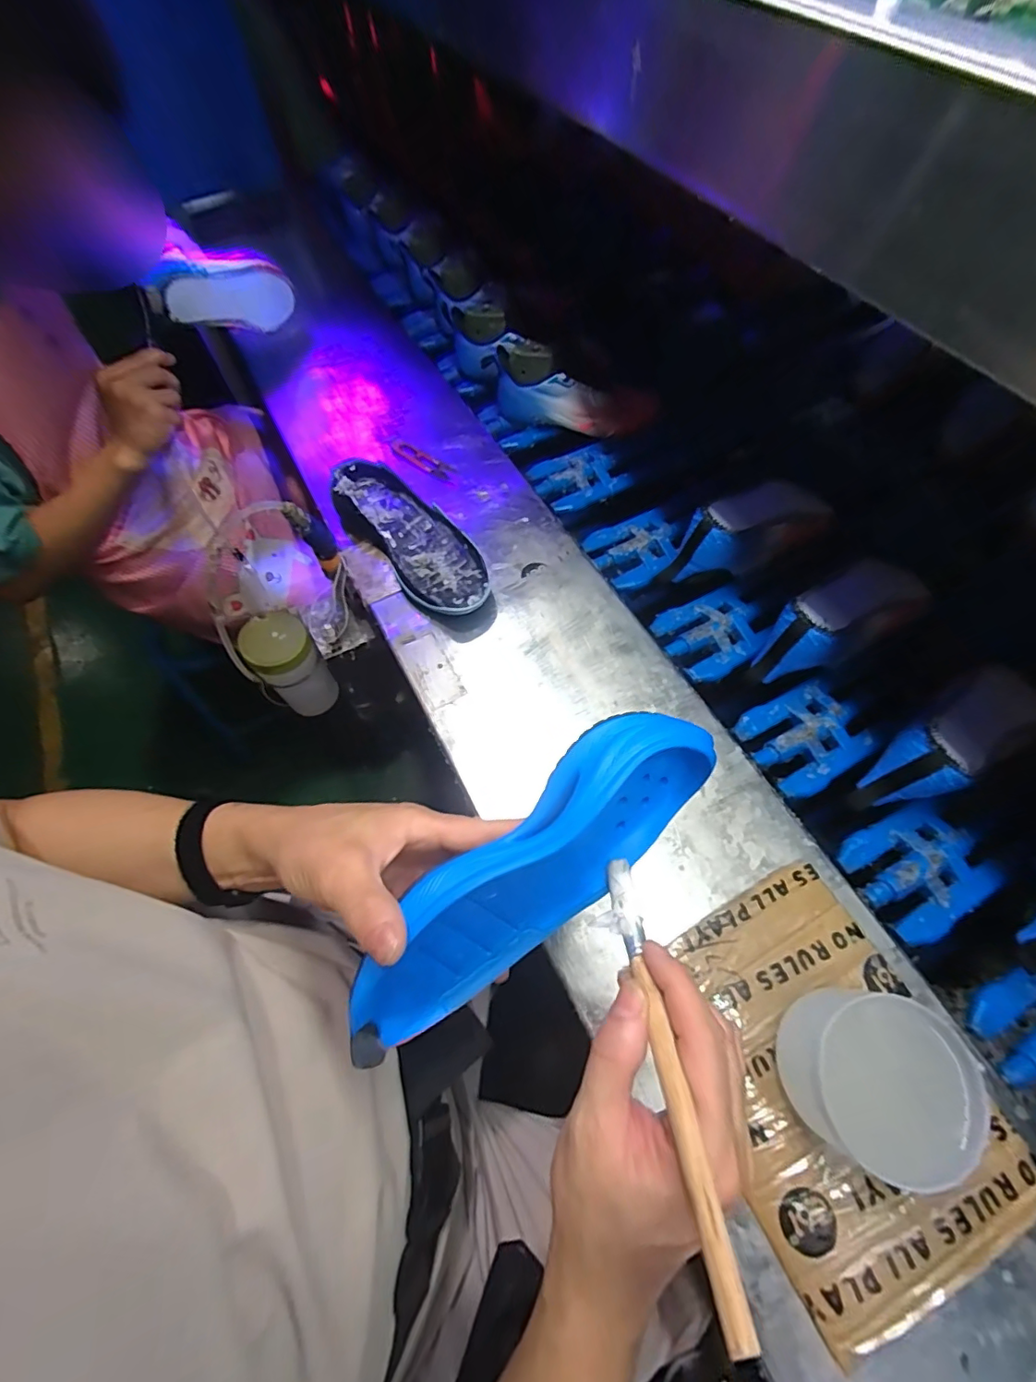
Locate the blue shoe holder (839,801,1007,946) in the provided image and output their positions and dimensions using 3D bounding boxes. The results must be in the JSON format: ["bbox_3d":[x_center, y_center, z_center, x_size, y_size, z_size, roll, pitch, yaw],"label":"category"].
[{"bbox_3d":[0.354,0.154,0.461,0.117,0.019,0.094,-28,67,-10],"label":"blue shoe holder"}]

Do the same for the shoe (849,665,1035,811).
[{"bbox_3d":[0.390,0.046,0.475,0.210,0.099,0.066,-27,67,-10],"label":"shoe"}]

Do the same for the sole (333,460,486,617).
[{"bbox_3d":[-0.115,-0.174,0.585,0.090,0.034,0.237,-37,69,-14],"label":"sole"}]

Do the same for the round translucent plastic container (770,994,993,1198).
[{"bbox_3d":[0.216,0.240,0.330,0.088,0.078,0.089,-1,65,2],"label":"round translucent plastic container"}]

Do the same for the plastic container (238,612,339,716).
[{"bbox_3d":[-0.278,-0.031,0.655,0.074,0.139,0.072,-37,69,-14],"label":"plastic container"}]

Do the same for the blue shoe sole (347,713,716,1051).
[{"bbox_3d":[0.011,0.101,0.307,0.234,0.091,0.050,-38,37,-8],"label":"blue shoe sole"}]

